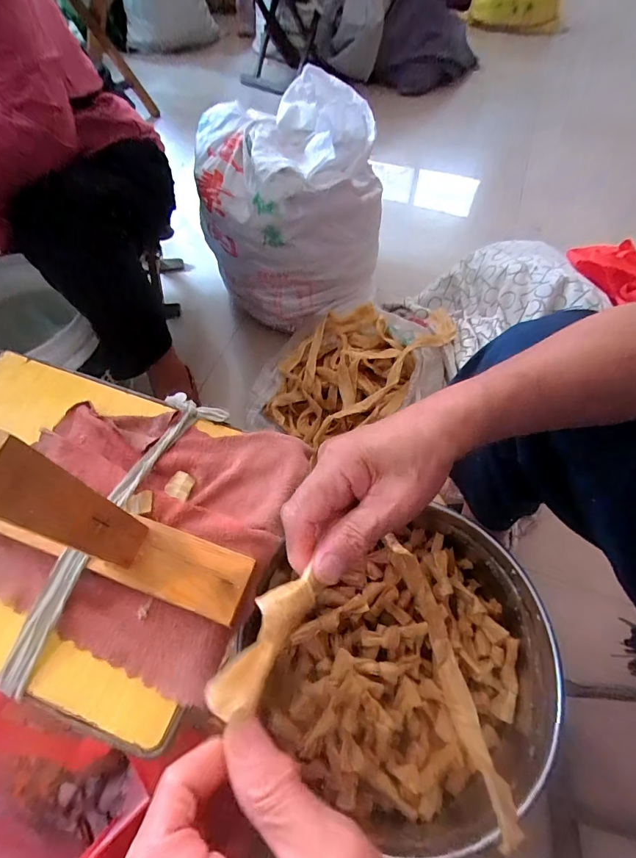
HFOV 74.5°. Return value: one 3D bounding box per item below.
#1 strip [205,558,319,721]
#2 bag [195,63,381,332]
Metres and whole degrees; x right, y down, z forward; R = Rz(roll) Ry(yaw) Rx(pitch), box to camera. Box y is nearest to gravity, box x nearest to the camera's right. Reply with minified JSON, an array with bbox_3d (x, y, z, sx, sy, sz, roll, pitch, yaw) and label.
[{"bbox_3d":[-0.027,0.107,0.212,0.026,0.010,0.074,30,68,17],"label":"strip"},{"bbox_3d":[-0.057,-0.427,0.834,0.303,0.345,0.271,-26,63,-15],"label":"bag"}]

